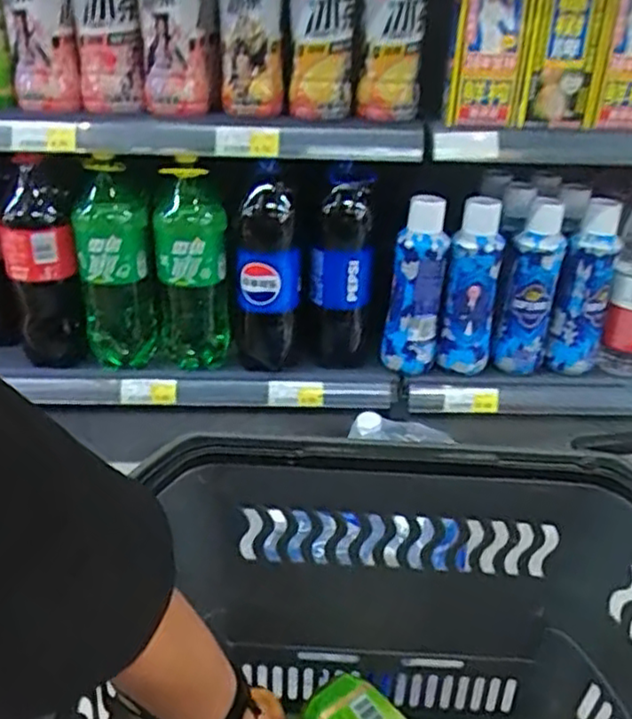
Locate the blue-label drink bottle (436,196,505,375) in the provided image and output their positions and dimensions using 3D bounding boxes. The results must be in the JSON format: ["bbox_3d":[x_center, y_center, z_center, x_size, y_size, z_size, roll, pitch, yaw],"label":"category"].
[{"bbox_3d":[0.241,-0.110,1.066,0.077,0.250,0.082,9,32,13],"label":"blue-label drink bottle"}]

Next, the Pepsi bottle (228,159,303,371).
[{"bbox_3d":[-0.076,-0.128,1.047,0.105,0.288,0.084,-3,31,-5],"label":"Pepsi bottle"}]

